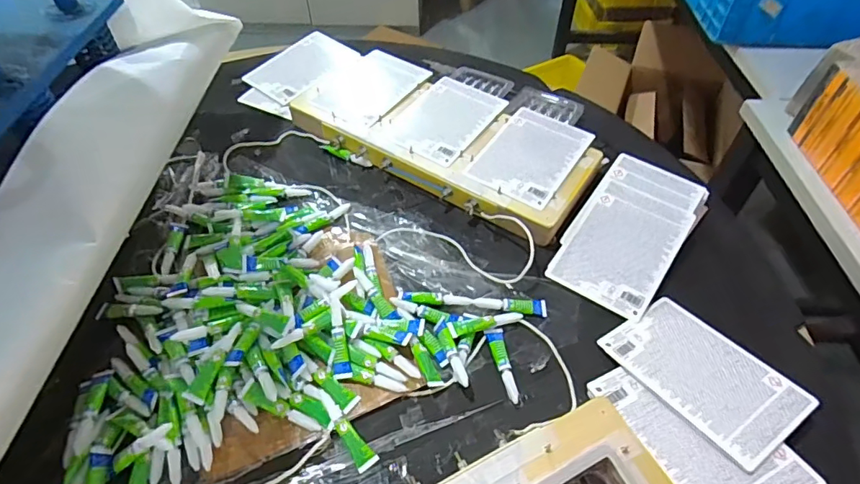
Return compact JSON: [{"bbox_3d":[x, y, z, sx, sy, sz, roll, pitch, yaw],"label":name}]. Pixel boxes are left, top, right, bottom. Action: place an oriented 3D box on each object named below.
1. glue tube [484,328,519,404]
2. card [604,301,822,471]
[{"bbox_3d":[0.074,0.125,0.518,0.017,0.011,0.081,-7,52,-7],"label":"glue tube"},{"bbox_3d":[0.271,0.130,0.503,0.112,0.011,0.169,-25,45,-23],"label":"card"}]

